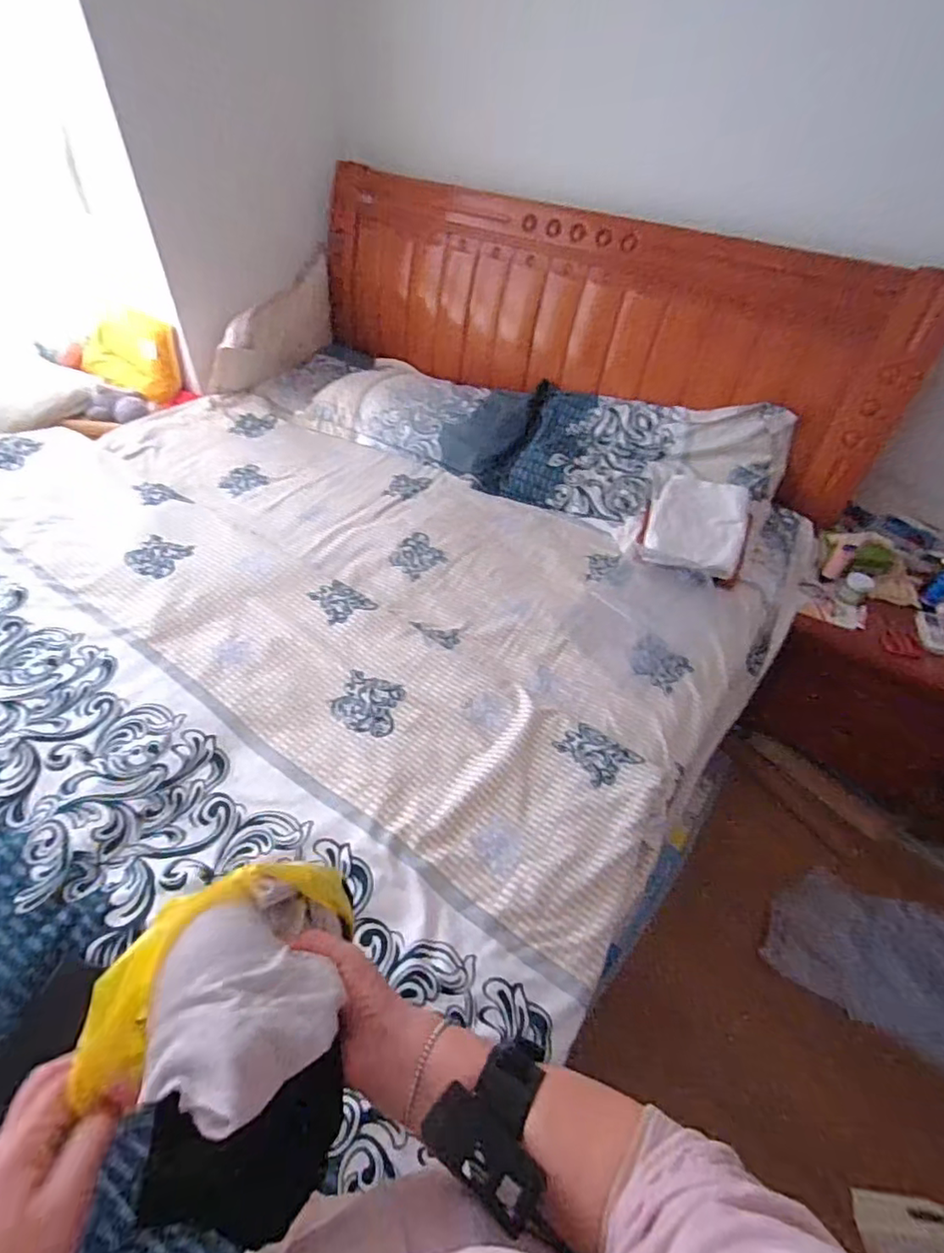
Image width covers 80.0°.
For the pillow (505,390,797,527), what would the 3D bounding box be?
[{"bbox_3d":[0.459,-0.462,1.545,0.681,0.271,0.374,28,51,19],"label":"pillow"}]

